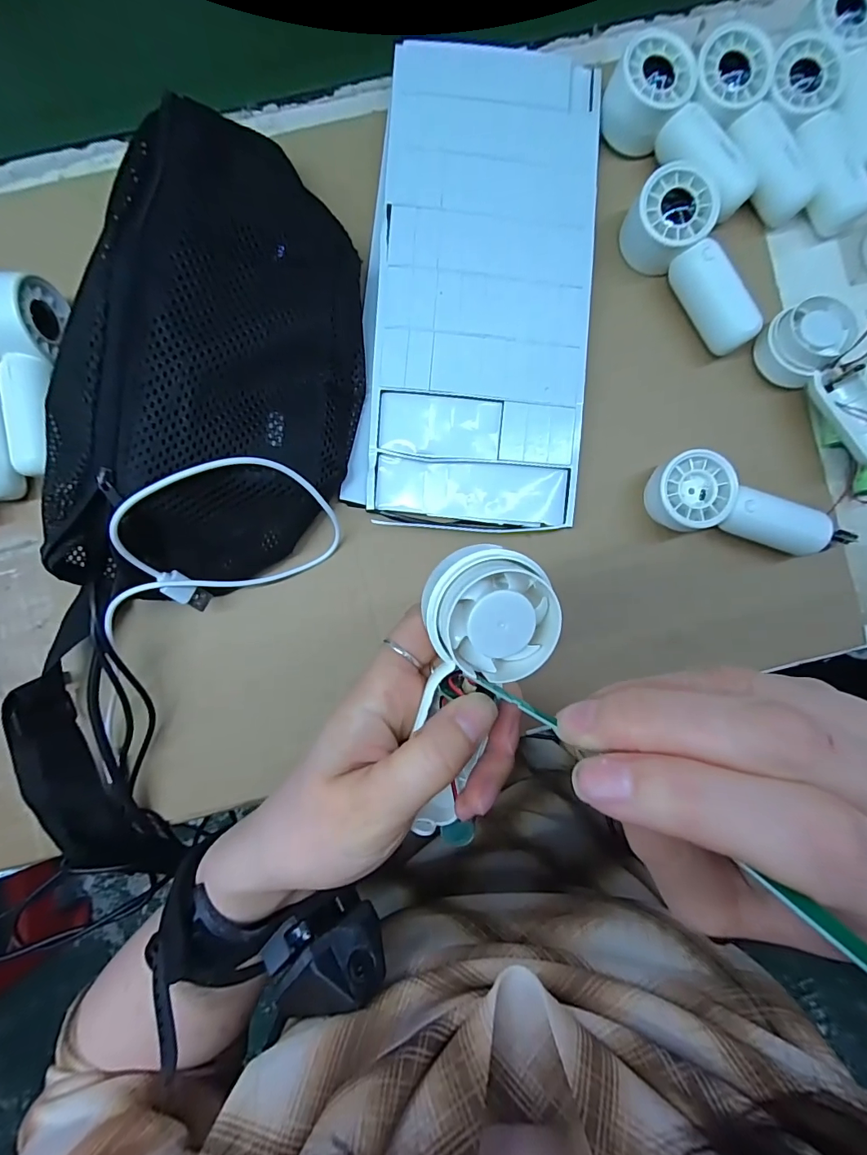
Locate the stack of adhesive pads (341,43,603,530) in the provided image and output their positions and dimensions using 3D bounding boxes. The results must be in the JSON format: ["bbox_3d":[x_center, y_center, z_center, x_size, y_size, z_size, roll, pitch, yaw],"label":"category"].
[{"bbox_3d":[0.029,-0.179,0.287,0.135,0.027,0.290,5,89,-1],"label":"stack of adhesive pads"}]

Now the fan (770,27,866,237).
[{"bbox_3d":[0.239,-0.279,0.292,0.048,0.032,0.111,-18,90,-1],"label":"fan"}]

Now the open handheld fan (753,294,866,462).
[{"bbox_3d":[0.248,-0.119,0.288,0.044,0.034,0.107,-26,90,-1],"label":"open handheld fan"}]

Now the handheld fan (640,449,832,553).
[{"bbox_3d":[0.189,-0.046,0.288,0.109,0.032,0.046,10,89,-1],"label":"handheld fan"}]

